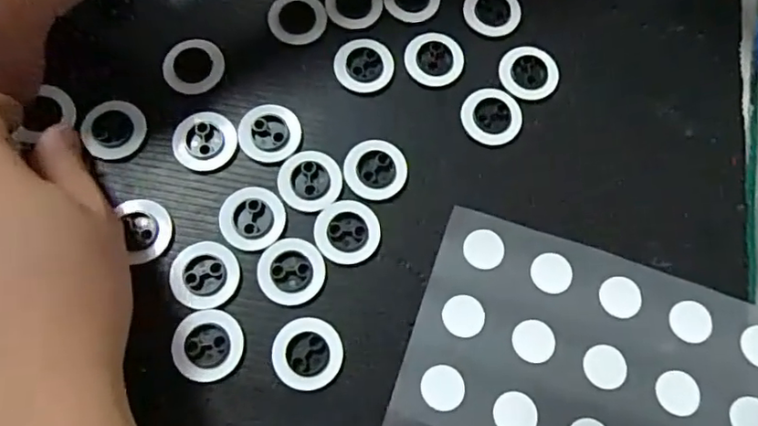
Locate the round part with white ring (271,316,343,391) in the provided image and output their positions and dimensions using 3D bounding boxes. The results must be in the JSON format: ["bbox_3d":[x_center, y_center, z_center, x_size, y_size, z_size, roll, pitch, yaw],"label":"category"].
[{"bbox_3d":[-0.029,0.057,0.228,0.027,0.004,0.028,-3,74,-1],"label":"round part with white ring"}]

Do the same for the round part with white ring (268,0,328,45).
[{"bbox_3d":[-0.039,-0.095,0.273,0.027,0.005,0.025,0,74,0],"label":"round part with white ring"}]

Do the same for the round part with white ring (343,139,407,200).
[{"bbox_3d":[-0.002,-0.020,0.253,0.028,0.004,0.027,-2,74,-1],"label":"round part with white ring"}]

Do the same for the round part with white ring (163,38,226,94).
[{"bbox_3d":[-0.087,-0.069,0.265,0.028,0.004,0.026,0,74,0],"label":"round part with white ring"}]

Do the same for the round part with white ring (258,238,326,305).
[{"bbox_3d":[-0.037,0.024,0.237,0.027,0.004,0.028,0,74,0],"label":"round part with white ring"}]

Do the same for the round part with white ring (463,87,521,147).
[{"bbox_3d":[0.053,-0.046,0.263,0.027,0.004,0.027,0,74,0],"label":"round part with white ring"}]

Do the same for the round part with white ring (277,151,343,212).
[{"bbox_3d":[-0.031,-0.015,0.250,0.027,0.004,0.028,0,74,0],"label":"round part with white ring"}]

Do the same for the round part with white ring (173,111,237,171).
[{"bbox_3d":[-0.079,-0.033,0.253,0.028,0.004,0.025,-43,79,-11],"label":"round part with white ring"}]

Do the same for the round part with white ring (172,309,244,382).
[{"bbox_3d":[-0.070,0.054,0.228,0.027,0.004,0.027,0,74,0],"label":"round part with white ring"}]

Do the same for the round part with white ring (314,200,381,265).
[{"bbox_3d":[-0.014,0.008,0.243,0.027,0.004,0.028,0,74,0],"label":"round part with white ring"}]

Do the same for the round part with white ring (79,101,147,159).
[{"bbox_3d":[-0.120,-0.037,0.256,0.028,0.009,0.026,0,74,0],"label":"round part with white ring"}]

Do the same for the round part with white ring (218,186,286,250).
[{"bbox_3d":[-0.055,0.002,0.243,0.027,0.004,0.027,0,74,0],"label":"round part with white ring"}]

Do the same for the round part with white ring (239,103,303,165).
[{"bbox_3d":[-0.050,-0.037,0.256,0.028,0.004,0.027,0,74,0],"label":"round part with white ring"}]

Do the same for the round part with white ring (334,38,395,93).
[{"bbox_3d":[-0.007,-0.071,0.268,0.027,0.004,0.028,0,74,0],"label":"round part with white ring"}]

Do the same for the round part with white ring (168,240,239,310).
[{"bbox_3d":[-0.073,0.026,0.236,0.027,0.004,0.027,0,74,0],"label":"round part with white ring"}]

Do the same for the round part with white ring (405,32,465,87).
[{"bbox_3d":[0.027,-0.075,0.270,0.027,0.004,0.027,0,74,0],"label":"round part with white ring"}]

